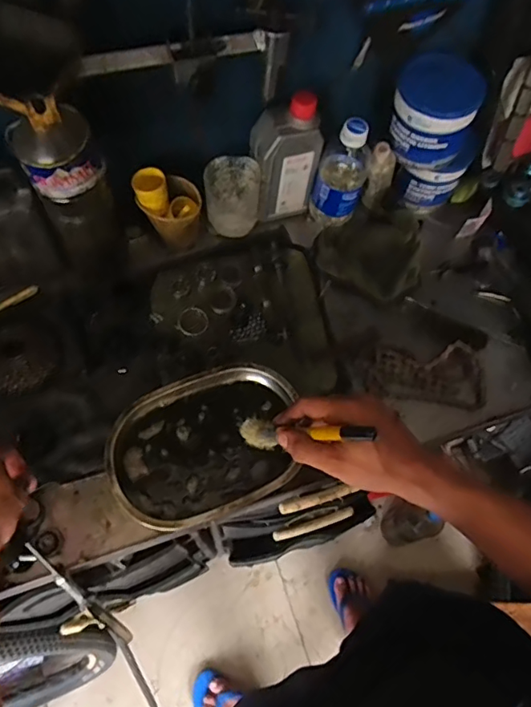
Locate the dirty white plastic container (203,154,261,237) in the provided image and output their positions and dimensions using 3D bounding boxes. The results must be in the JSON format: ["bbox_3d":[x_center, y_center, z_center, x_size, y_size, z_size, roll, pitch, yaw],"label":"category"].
[{"bbox_3d":[-0.044,-0.202,0.691,0.072,0.087,0.066,0,65,-3],"label":"dirty white plastic container"}]

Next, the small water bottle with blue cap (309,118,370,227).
[{"bbox_3d":[0.098,-0.234,0.678,0.061,0.161,0.062,18,65,6],"label":"small water bottle with blue cap"}]

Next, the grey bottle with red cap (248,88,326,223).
[{"bbox_3d":[0.026,-0.246,0.669,0.079,0.164,0.049,-9,65,-7],"label":"grey bottle with red cap"}]

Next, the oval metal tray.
[{"bbox_3d":[-0.065,0.101,0.584,0.209,0.027,0.154,-18,67,-11],"label":"oval metal tray"}]

